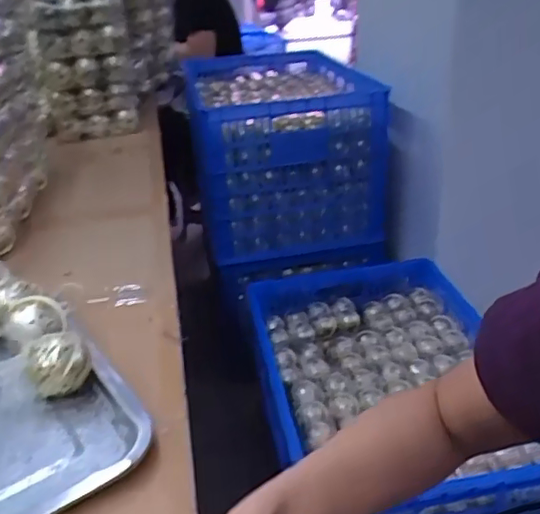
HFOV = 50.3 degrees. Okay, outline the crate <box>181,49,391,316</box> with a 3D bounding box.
[{"bbox_3d":[0.033,-0.321,1.729,0.474,0.442,0.753,-6,28,-5],"label":"crate"}]

